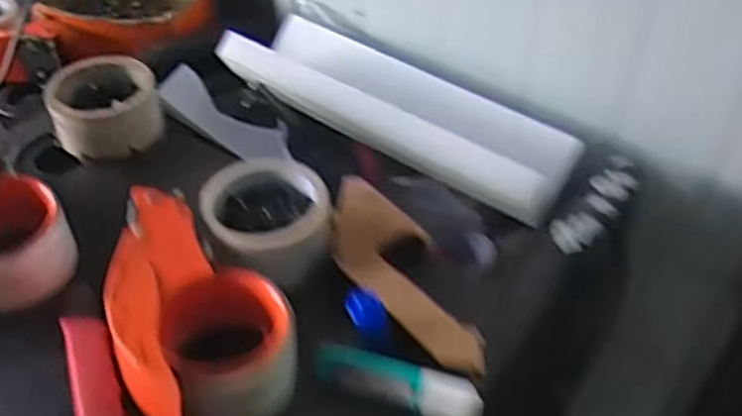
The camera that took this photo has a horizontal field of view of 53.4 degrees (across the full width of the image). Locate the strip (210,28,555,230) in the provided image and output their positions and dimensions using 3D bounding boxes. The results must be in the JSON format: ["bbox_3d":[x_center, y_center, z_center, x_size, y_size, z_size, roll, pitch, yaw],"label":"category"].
[{"bbox_3d":[0.012,-0.085,0.760,0.362,0.030,0.037,27,50,2],"label":"strip"}]

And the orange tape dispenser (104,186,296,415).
[{"bbox_3d":[-0.120,0.061,0.483,0.099,0.054,0.174,-20,48,-20],"label":"orange tape dispenser"}]

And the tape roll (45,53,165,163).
[{"bbox_3d":[-0.235,-0.091,0.655,0.090,0.052,0.090,0,44,0],"label":"tape roll"}]

